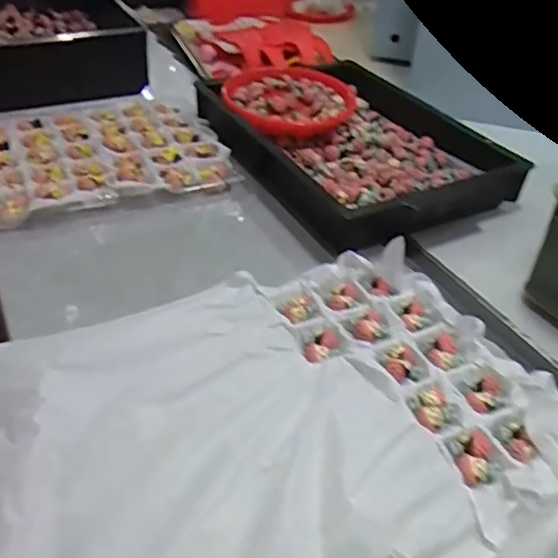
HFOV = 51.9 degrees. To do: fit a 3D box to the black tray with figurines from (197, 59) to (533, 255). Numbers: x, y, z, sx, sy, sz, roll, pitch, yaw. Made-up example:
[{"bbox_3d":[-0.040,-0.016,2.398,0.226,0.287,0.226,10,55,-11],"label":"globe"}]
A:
[{"bbox_3d":[0.097,-0.178,0.755,0.275,0.063,0.384,-19,44,-25],"label":"black tray with figurines"}]

